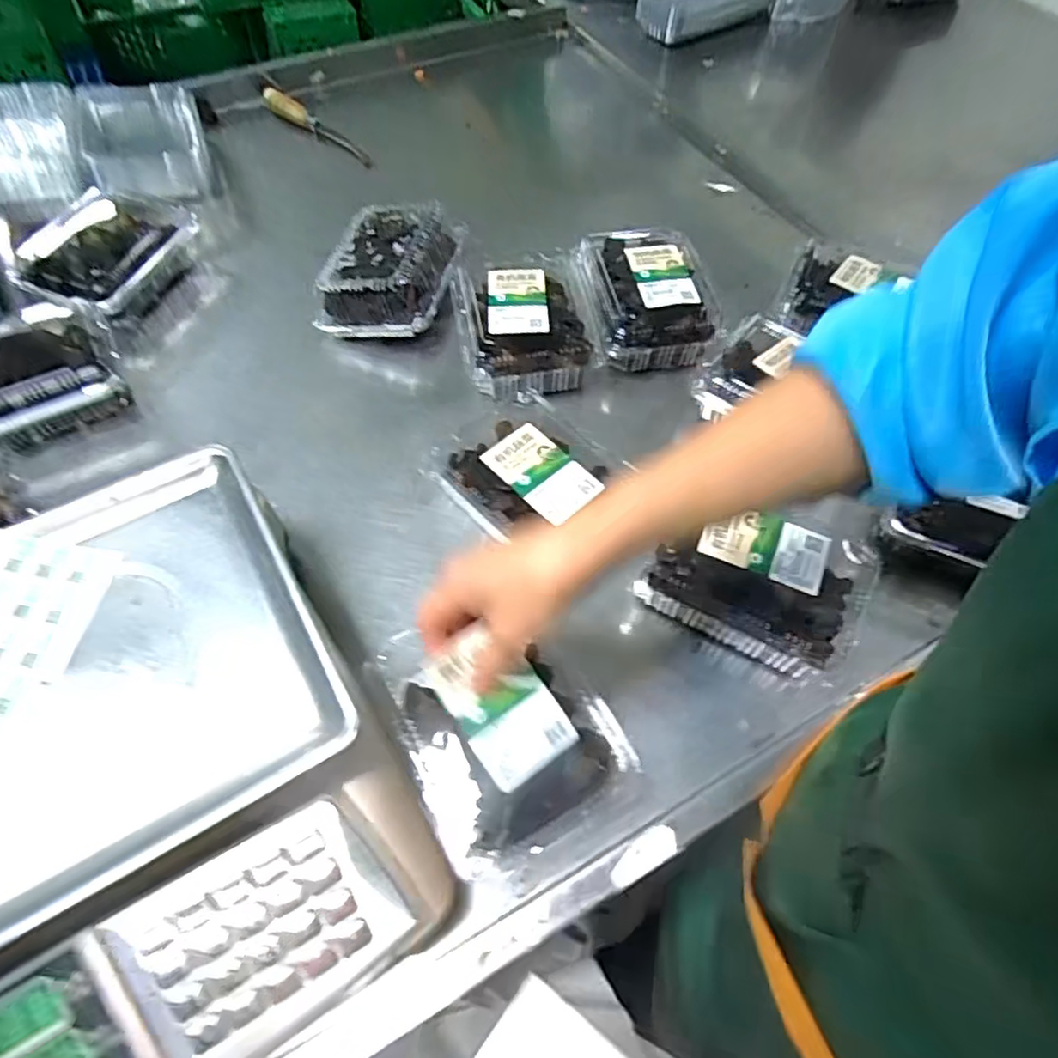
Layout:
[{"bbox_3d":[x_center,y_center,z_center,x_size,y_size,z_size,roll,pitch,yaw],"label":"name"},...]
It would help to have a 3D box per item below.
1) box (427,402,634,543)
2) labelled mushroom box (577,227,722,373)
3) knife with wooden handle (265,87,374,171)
[{"bbox_3d":[-0.005,-0.050,0.564,0.139,0.066,0.151,-35,62,-22],"label":"box"},{"bbox_3d":[0.122,-0.238,0.687,0.132,0.072,0.171,-6,55,-4],"label":"labelled mushroom box"},{"bbox_3d":[-0.294,-0.559,0.899,0.190,0.035,0.020,35,61,7],"label":"knife with wooden handle"}]

